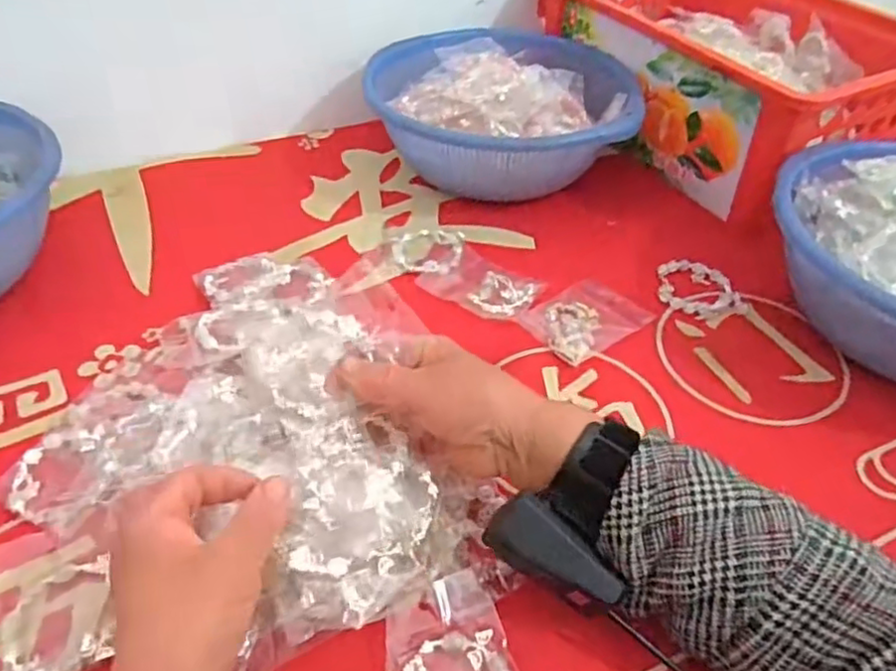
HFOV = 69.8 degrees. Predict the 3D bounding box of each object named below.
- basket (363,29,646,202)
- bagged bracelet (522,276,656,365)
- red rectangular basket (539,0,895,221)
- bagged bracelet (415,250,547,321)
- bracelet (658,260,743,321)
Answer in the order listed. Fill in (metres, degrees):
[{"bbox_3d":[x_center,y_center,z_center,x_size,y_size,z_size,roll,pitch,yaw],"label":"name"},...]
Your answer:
[{"bbox_3d":[0.060,-0.217,0.656,0.244,0.110,0.221,13,45,10],"label":"basket"},{"bbox_3d":[0.110,-0.015,0.522,0.093,0.005,0.068,-27,52,-28],"label":"bagged bracelet"},{"bbox_3d":[0.289,-0.273,0.695,0.233,0.158,0.361,-23,49,-24],"label":"red rectangular basket"},{"bbox_3d":[0.028,-0.043,0.541,0.089,0.006,0.066,27,49,23],"label":"bagged bracelet"},{"bbox_3d":[0.212,-0.042,0.552,0.067,0.009,0.065,2,44,-2],"label":"bracelet"}]

